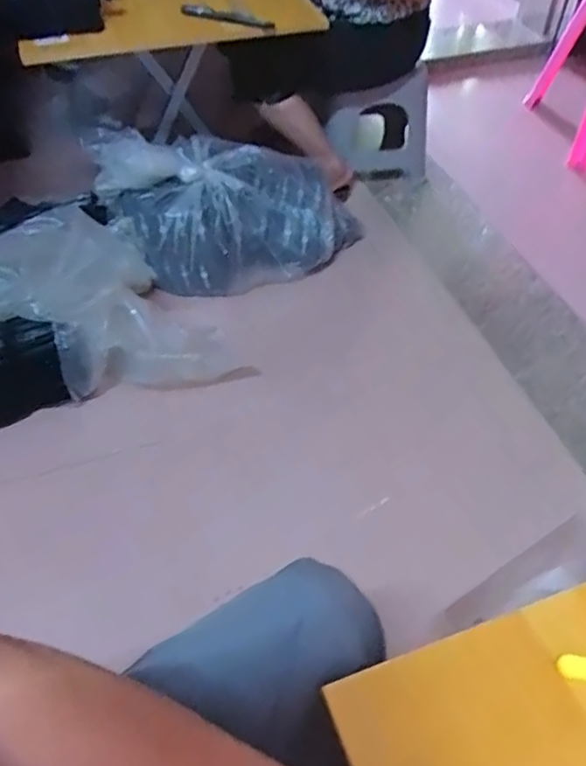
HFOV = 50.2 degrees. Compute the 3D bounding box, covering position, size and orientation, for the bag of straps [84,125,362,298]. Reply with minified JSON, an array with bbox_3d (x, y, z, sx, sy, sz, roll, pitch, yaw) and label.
[{"bbox_3d":[-0.125,-0.404,1.414,0.589,0.277,0.233,-10,50,-9],"label":"bag of straps"}]

